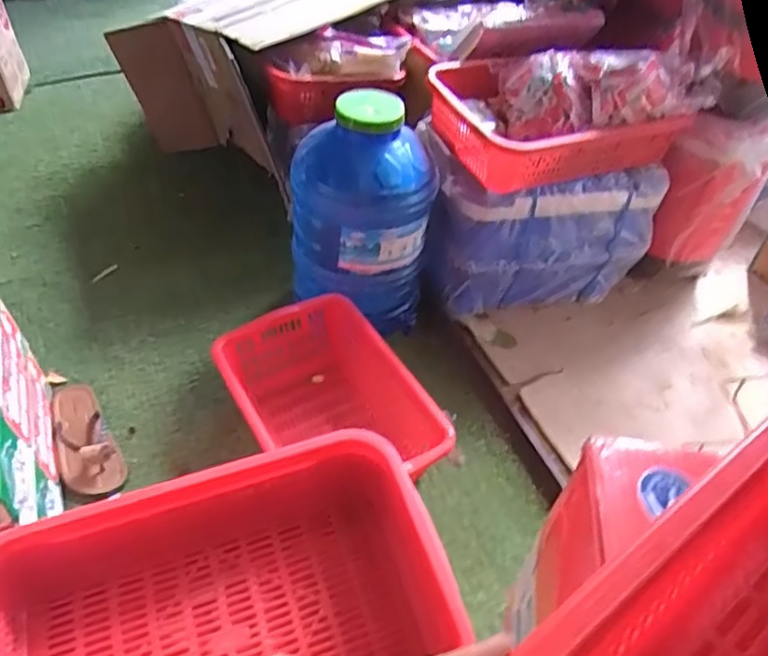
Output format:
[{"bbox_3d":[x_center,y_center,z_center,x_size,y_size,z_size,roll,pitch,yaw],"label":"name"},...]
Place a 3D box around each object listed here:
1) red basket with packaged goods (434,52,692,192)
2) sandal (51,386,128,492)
[{"bbox_3d":[0.316,-0.435,1.200,0.407,0.178,0.307,-16,49,-15],"label":"red basket with packaged goods"},{"bbox_3d":[-0.533,0.181,1.102,0.091,0.068,0.258,-26,52,-23],"label":"sandal"}]

